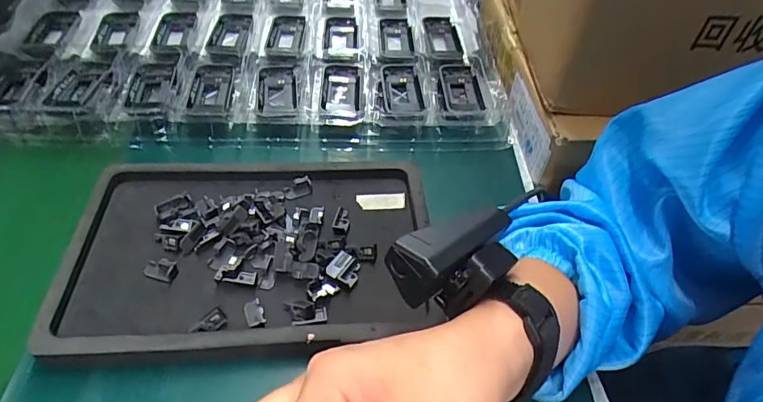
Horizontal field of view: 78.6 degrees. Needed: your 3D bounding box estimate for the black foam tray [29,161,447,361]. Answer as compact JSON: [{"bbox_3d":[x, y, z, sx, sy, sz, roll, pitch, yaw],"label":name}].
[{"bbox_3d":[-0.088,0.034,0.329,0.239,0.026,0.152,-1,50,-6],"label":"black foam tray"}]

